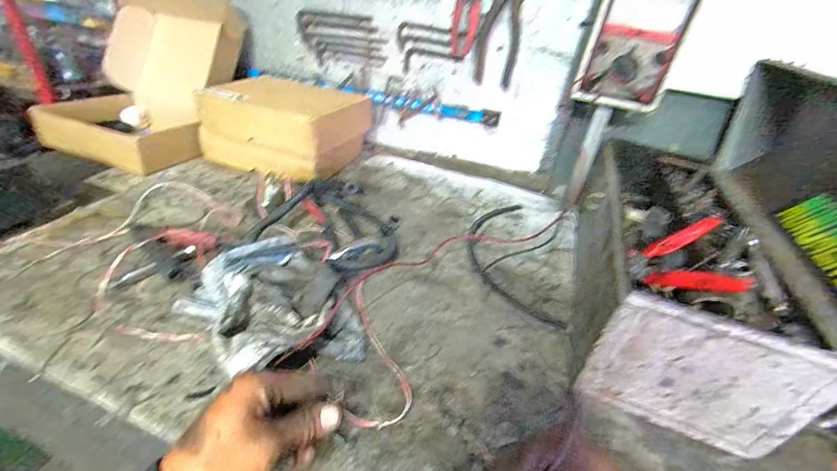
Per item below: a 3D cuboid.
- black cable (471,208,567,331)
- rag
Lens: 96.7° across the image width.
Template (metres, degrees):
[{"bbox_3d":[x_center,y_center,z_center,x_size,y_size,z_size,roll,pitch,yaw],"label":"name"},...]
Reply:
[{"bbox_3d":[0.142,0.023,0.622,0.118,0.011,0.314,6,35,-2],"label":"black cable"},{"bbox_3d":[-0.165,0.084,0.429,0.155,0.062,0.194,-23,45,-36],"label":"rag"}]

